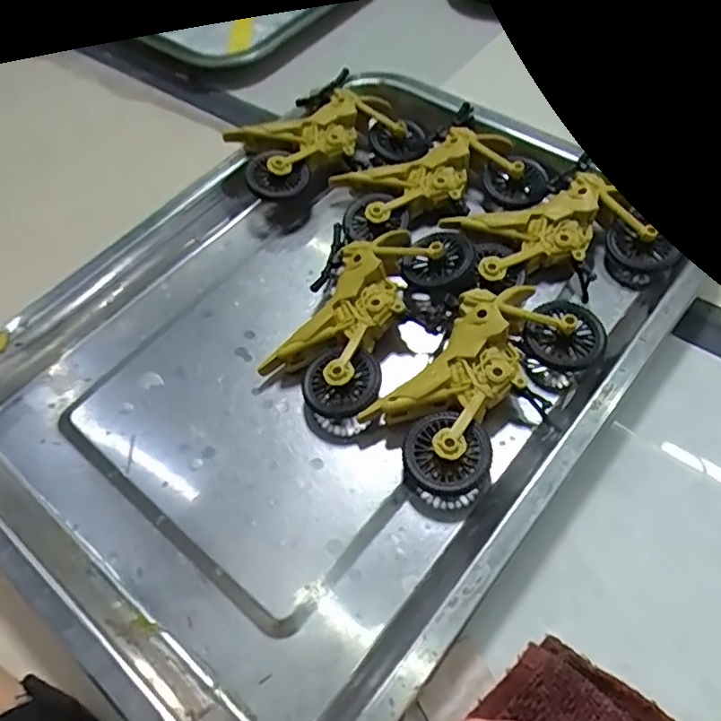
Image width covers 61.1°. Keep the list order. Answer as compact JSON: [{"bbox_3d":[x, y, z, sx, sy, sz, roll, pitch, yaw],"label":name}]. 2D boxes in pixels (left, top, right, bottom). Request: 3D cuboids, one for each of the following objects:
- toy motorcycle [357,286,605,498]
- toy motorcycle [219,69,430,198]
[{"bbox_3d":[0.064,0.003,0.289,0.059,0.029,0.131,37,64,26],"label":"toy motorcycle"},{"bbox_3d":[-0.025,-0.139,0.383,0.110,0.034,0.078,-23,56,-13],"label":"toy motorcycle"}]

